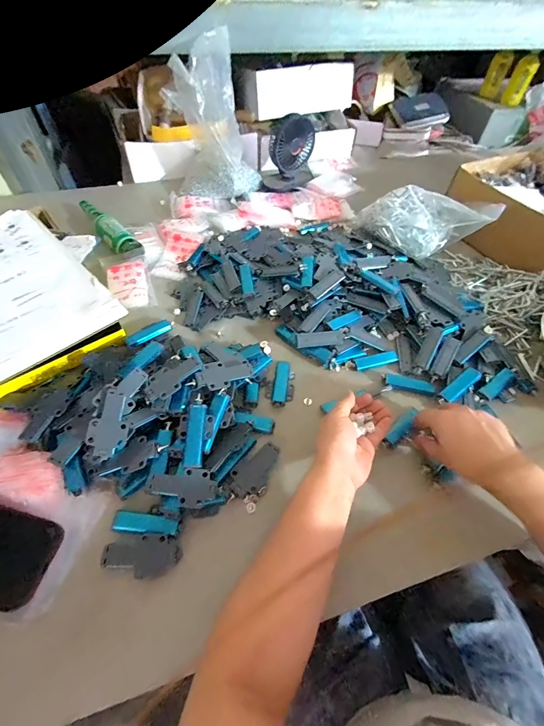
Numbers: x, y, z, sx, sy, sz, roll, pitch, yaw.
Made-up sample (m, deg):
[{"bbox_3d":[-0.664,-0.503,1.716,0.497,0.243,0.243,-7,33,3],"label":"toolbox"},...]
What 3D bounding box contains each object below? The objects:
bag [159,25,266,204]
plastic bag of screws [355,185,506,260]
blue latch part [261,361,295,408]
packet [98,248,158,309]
[{"bbox_3d":[-0.122,-0.531,0.726,0.189,0.265,0.130,-2,54,-4],"label":"bag"},{"bbox_3d":[0.310,-0.295,0.689,0.260,0.095,0.124,24,56,14],"label":"plastic bag of screws"},{"bbox_3d":[0.010,0.029,0.497,0.048,0.009,0.079,6,54,2],"label":"blue latch part"},{"bbox_3d":[-0.270,-0.160,0.607,0.079,0.011,0.152,-17,56,-14],"label":"packet"}]

